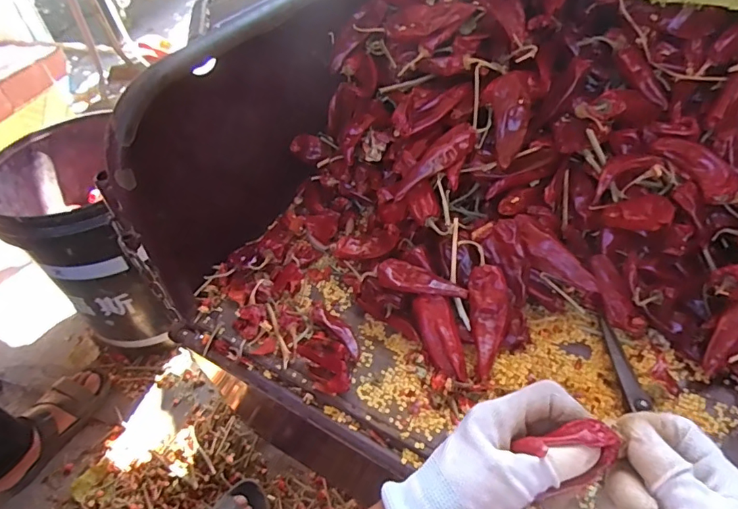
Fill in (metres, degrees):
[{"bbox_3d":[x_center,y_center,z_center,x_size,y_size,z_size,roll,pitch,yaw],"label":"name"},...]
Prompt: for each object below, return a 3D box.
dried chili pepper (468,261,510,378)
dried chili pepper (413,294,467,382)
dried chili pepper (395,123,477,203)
[{"bbox_3d":[0.105,0.058,0.415,0.034,0.019,0.096,4,67,6],"label":"dried chili pepper"},{"bbox_3d":[0.062,0.071,0.411,0.028,0.015,0.077,-14,65,-11],"label":"dried chili pepper"},{"bbox_3d":[0.061,-0.087,0.457,0.093,0.020,0.026,-39,48,14],"label":"dried chili pepper"}]

